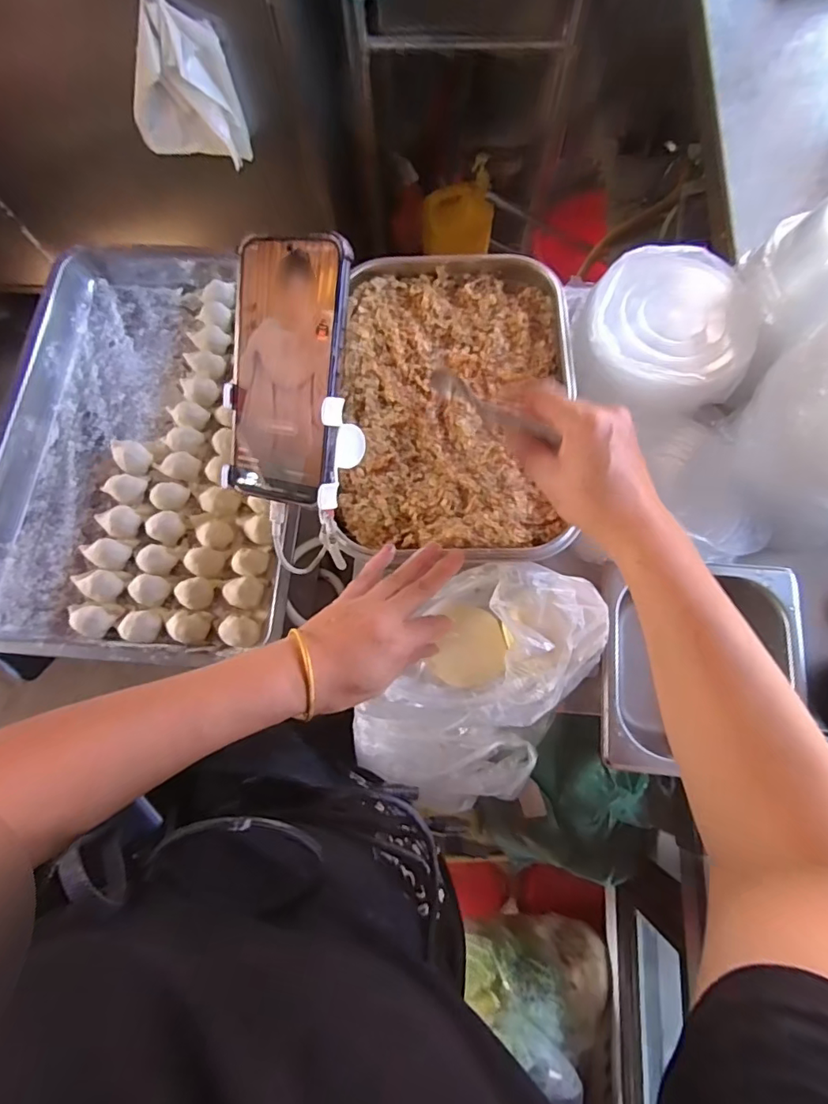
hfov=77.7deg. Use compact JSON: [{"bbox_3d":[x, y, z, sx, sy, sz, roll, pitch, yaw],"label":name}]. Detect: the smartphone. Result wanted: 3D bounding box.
[{"bbox_3d":[-0.084,-0.112,0.327,0.078,0.012,0.159,14,107,20],"label":"smartphone"}]

